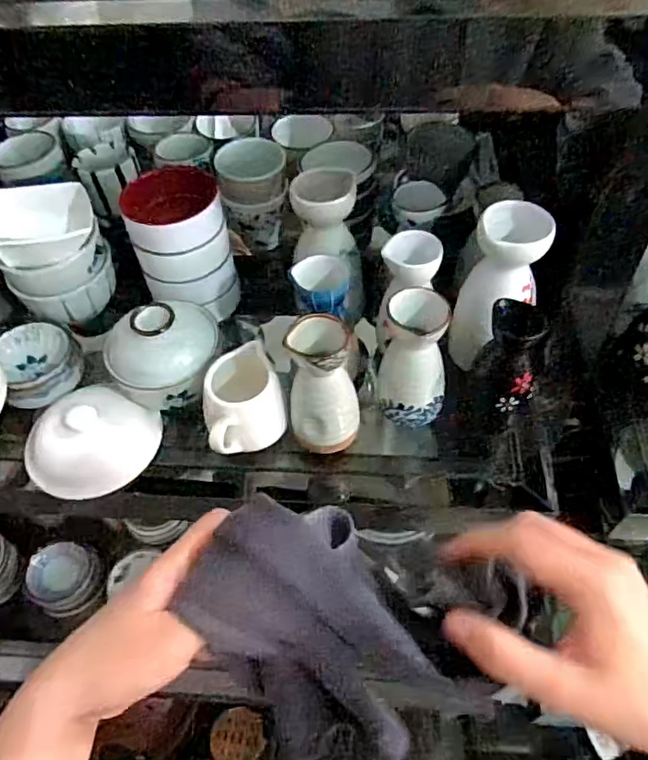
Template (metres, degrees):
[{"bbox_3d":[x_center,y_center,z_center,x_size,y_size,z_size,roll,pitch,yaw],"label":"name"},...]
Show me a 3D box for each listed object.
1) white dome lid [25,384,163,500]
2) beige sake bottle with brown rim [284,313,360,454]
[{"bbox_3d":[-0.220,0.053,0.538,0.121,0.036,0.105,15,55,13],"label":"white dome lid"},{"bbox_3d":[-0.001,0.006,0.491,0.061,0.141,0.049,-1,53,2],"label":"beige sake bottle with brown rim"}]

